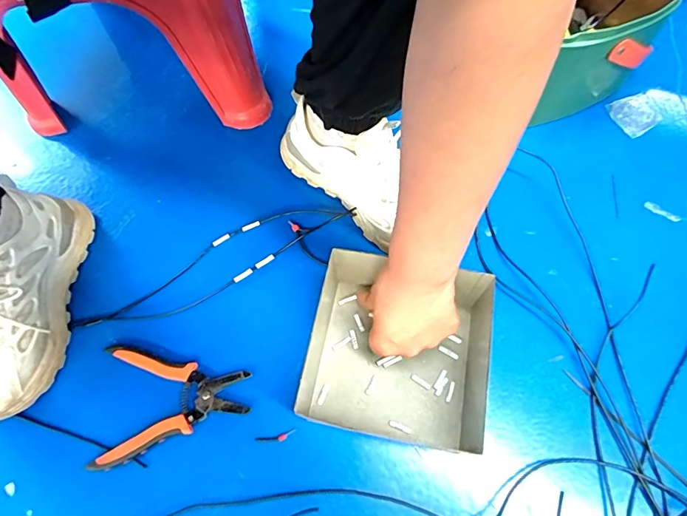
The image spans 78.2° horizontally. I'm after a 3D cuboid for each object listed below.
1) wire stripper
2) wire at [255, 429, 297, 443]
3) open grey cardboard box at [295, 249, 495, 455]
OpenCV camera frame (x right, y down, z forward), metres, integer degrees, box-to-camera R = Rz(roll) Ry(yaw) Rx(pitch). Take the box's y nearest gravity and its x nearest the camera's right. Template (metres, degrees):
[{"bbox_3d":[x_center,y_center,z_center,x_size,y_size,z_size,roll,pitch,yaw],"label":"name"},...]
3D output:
[{"bbox_3d":[-0.175,0.148,0.430,0.150,0.014,0.115,-2,65,3],"label":"wire stripper"},{"bbox_3d":[-0.067,0.178,0.419,0.041,0.004,0.008,-13,65,-3],"label":"wire"},{"bbox_3d":[0.054,0.085,0.408,0.185,0.085,0.163,10,67,8],"label":"open grey cardboard box"}]

